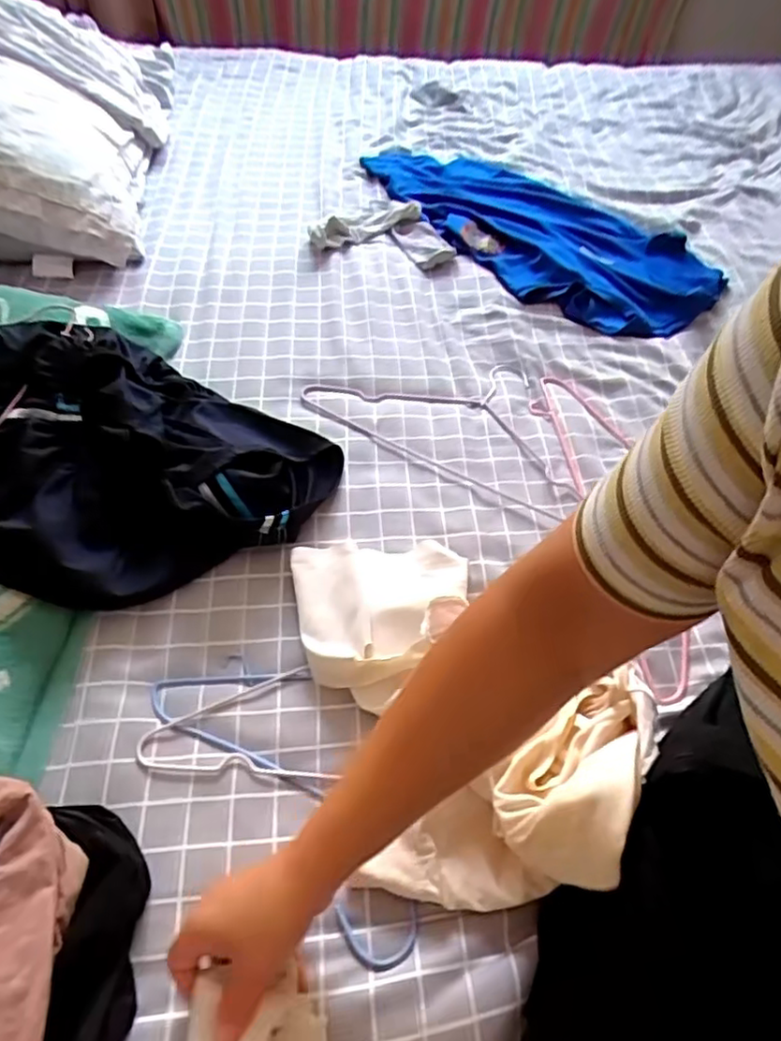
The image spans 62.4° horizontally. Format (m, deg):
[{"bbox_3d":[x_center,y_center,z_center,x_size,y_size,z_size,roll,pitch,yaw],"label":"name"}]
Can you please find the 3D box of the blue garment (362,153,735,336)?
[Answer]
[{"bbox_3d":[0.217,-0.487,1.052,0.296,0.034,0.633,-38,64,-26],"label":"blue garment"}]

